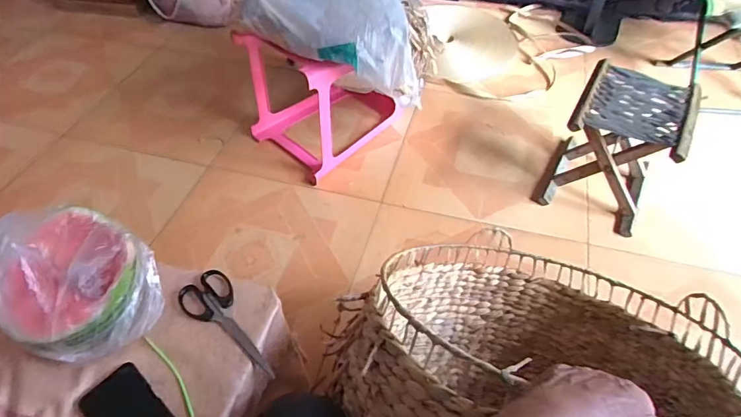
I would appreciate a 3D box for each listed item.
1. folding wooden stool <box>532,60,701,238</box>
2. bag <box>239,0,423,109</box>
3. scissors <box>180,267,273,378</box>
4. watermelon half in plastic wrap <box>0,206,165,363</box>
[{"bbox_3d":[0.711,-0.178,1.310,0.287,0.353,0.353,26,57,21],"label":"folding wooden stool"},{"bbox_3d":[-0.064,-0.534,1.323,0.464,0.310,0.456,7,52,8],"label":"bag"},{"bbox_3d":[-0.201,0.163,0.641,0.191,0.011,0.072,36,60,27],"label":"scissors"},{"bbox_3d":[-0.387,0.091,0.582,0.173,0.137,0.165,-34,57,-22],"label":"watermelon half in plastic wrap"}]

